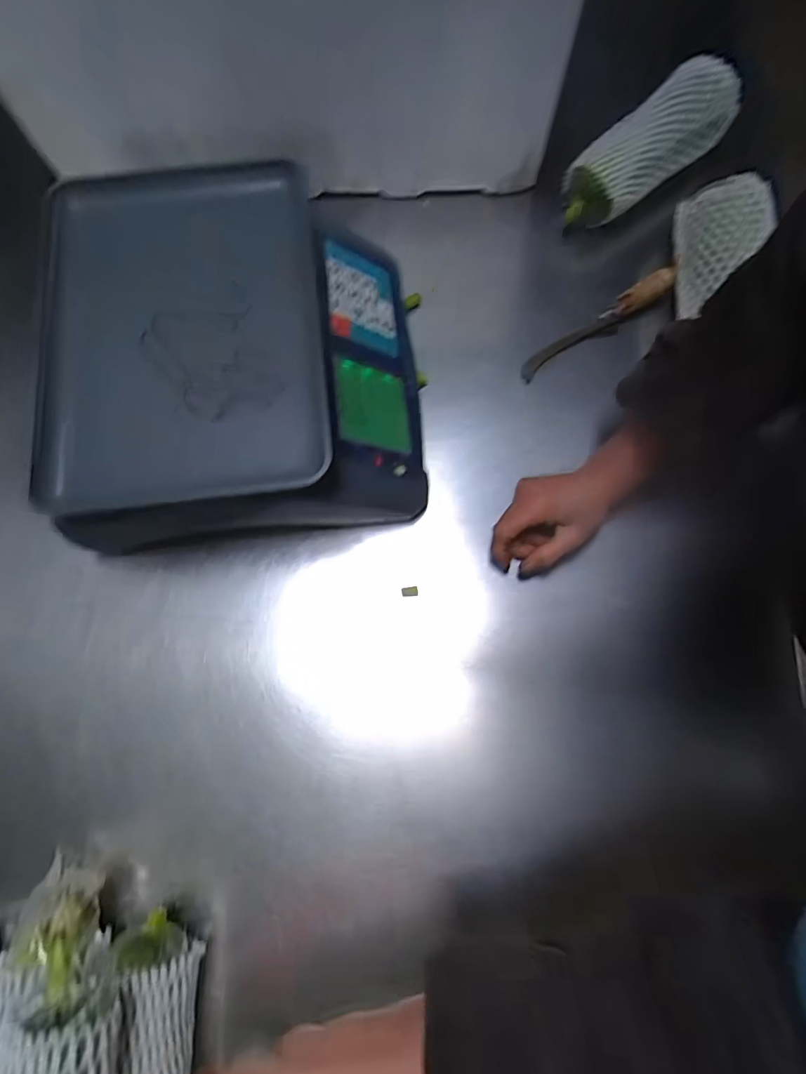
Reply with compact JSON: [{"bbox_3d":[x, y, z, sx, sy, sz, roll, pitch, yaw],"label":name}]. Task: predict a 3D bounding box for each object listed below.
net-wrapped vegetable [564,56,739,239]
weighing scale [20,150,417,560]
[{"bbox_3d":[0.293,-0.460,0.584,0.237,0.077,0.077,-40,77,-10],"label":"net-wrapped vegetable"},{"bbox_3d":[-0.148,-0.169,0.479,0.324,0.128,0.339,-7,73,-1],"label":"weighing scale"}]

